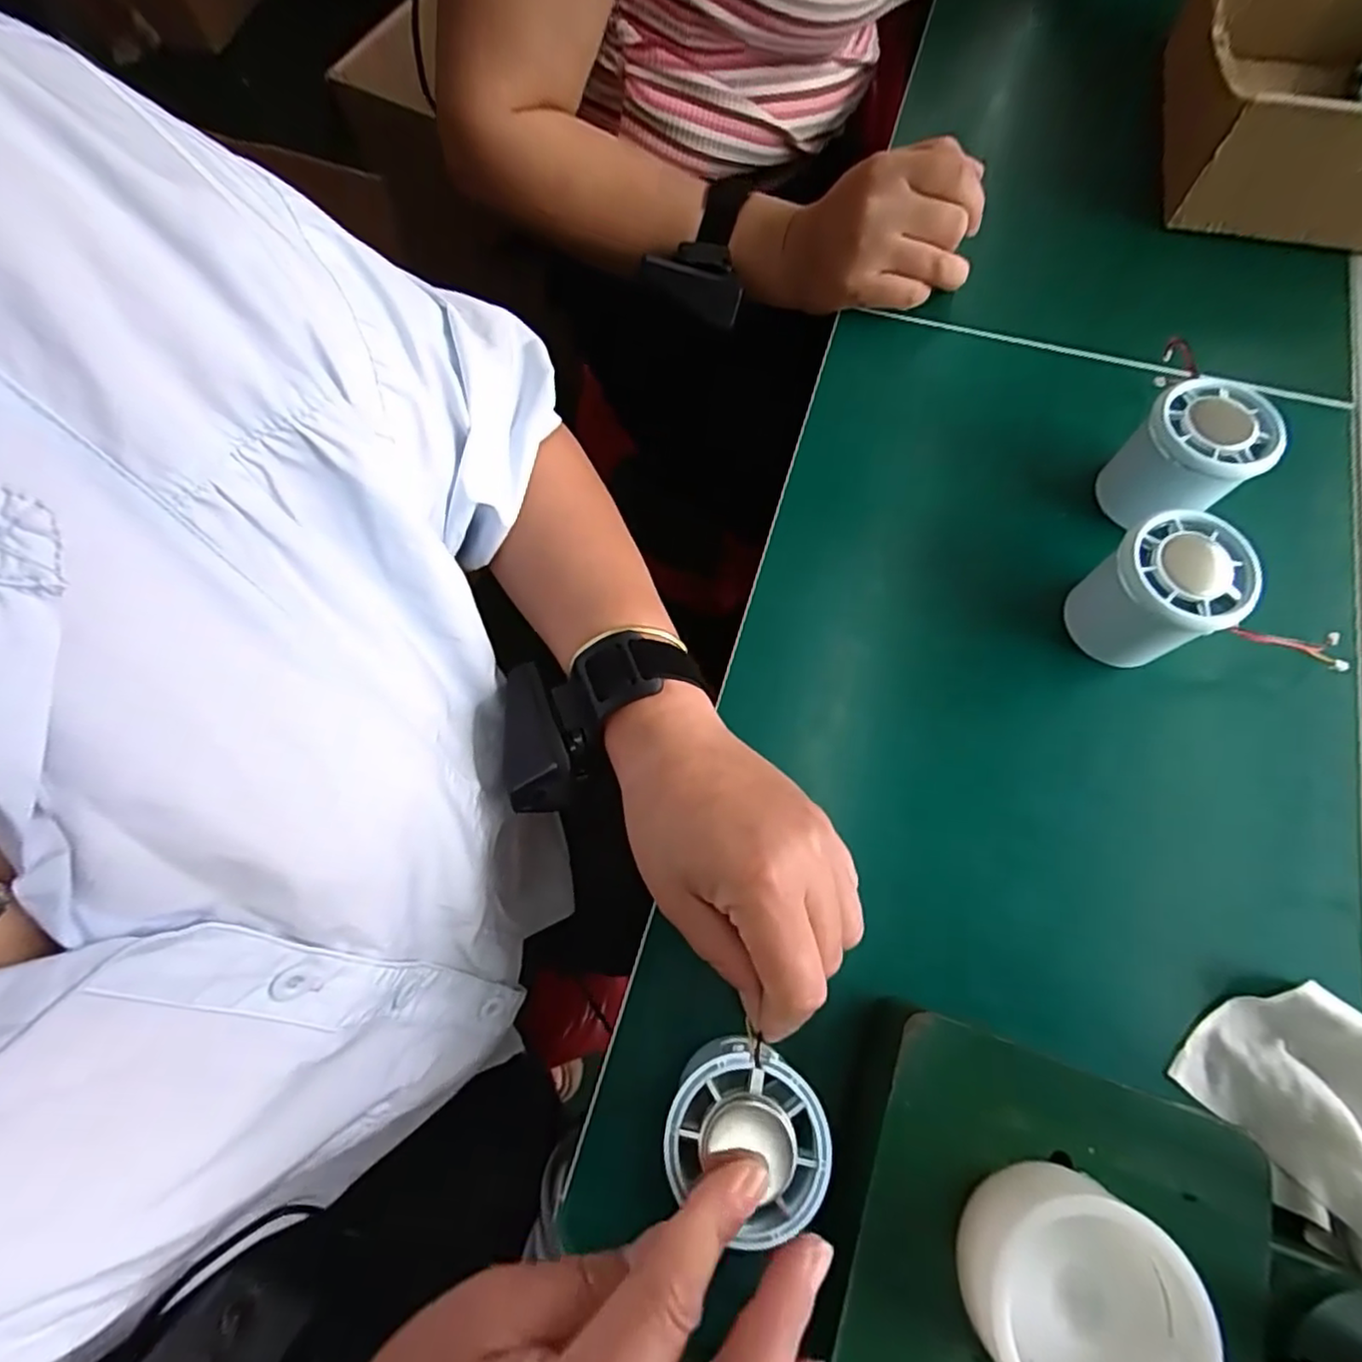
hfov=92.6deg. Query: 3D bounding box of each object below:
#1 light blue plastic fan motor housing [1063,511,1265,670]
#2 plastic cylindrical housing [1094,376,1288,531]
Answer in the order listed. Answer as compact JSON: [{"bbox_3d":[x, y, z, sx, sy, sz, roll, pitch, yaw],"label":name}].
[{"bbox_3d":[0.223,-0.038,0.310,0.056,0.067,0.053,0,70,1],"label":"light blue plastic fan motor housing"},{"bbox_3d":[0.248,-0.108,0.325,0.067,0.056,0.056,-34,73,-11],"label":"plastic cylindrical housing"}]

